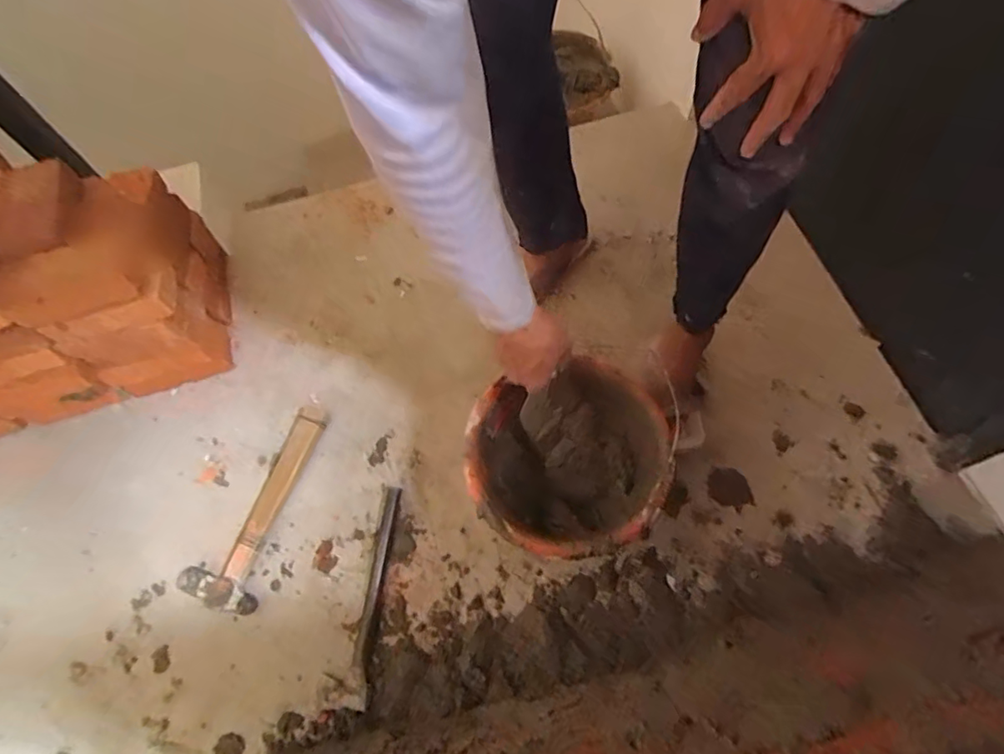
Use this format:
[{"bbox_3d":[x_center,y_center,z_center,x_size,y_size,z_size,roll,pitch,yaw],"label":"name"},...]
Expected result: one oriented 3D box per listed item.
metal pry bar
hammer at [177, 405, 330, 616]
[{"bbox_3d":[-0.166,0.275,0.718,0.023,0.027,0.256,2,65,5],"label":"metal pry bar"},{"bbox_3d":[-0.342,0.171,0.764,0.098,0.027,0.285,10,66,8],"label":"hammer"}]

